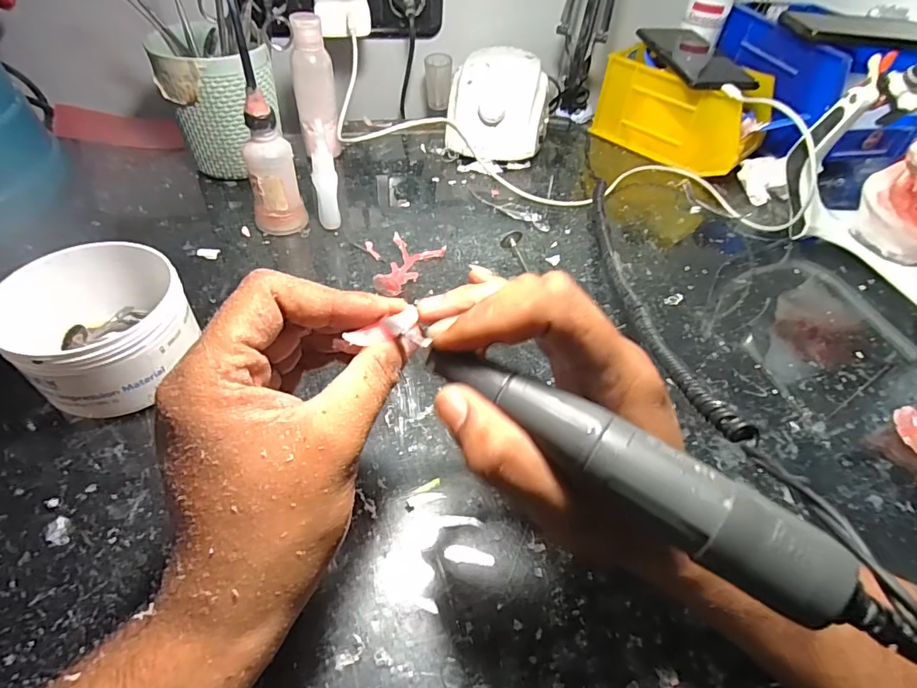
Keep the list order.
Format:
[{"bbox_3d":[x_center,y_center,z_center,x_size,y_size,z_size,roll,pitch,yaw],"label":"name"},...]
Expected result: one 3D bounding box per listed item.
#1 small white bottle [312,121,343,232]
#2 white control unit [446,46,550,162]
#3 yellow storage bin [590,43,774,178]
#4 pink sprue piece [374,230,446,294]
[{"bbox_3d":[-0.109,-0.134,0.398,0.019,0.084,0.018,-8,49,-13],"label":"small white bottle"},{"bbox_3d":[0.047,-0.260,0.535,0.106,0.081,0.125,9,48,2],"label":"white control unit"},{"bbox_3d":[0.255,-0.265,0.557,0.172,0.088,0.093,37,54,24],"label":"yellow storage bin"},{"bbox_3d":[-0.037,-0.063,0.388,0.042,0.018,0.065,10,48,3],"label":"pink sprue piece"}]

